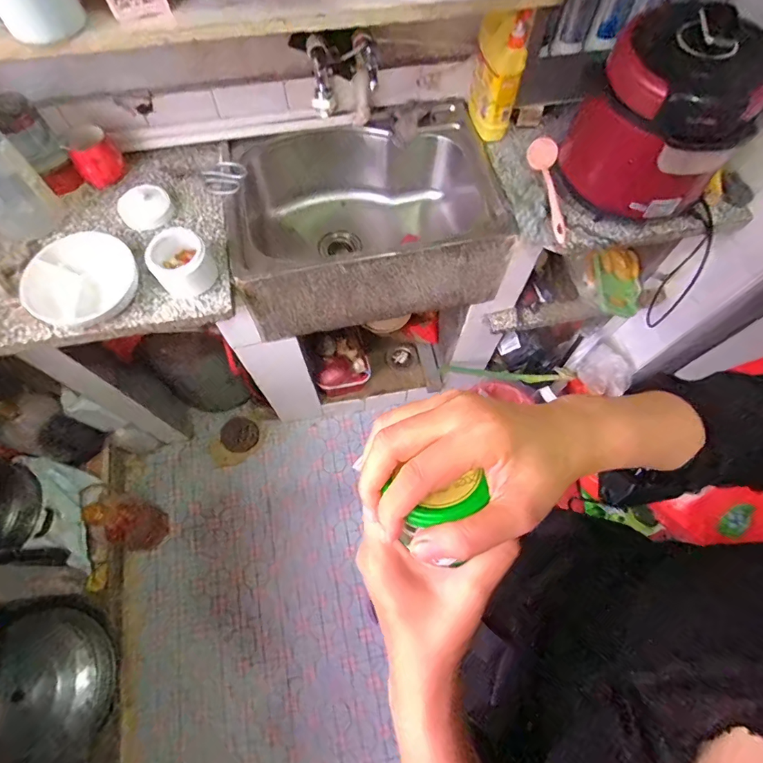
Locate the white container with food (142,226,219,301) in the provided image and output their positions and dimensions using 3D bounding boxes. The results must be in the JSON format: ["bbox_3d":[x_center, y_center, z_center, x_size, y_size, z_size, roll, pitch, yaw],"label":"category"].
[{"bbox_3d":[-0.356,-0.213,0.769,0.100,0.076,0.082,-29,70,-13],"label":"white container with food"}]

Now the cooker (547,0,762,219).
[{"bbox_3d":[0.491,-0.456,0.743,0.245,0.296,0.233,42,72,16],"label":"cooker"}]

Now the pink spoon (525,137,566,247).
[{"bbox_3d":[0.345,-0.388,0.873,0.050,0.031,0.221,-7,79,-4],"label":"pink spoon"}]

